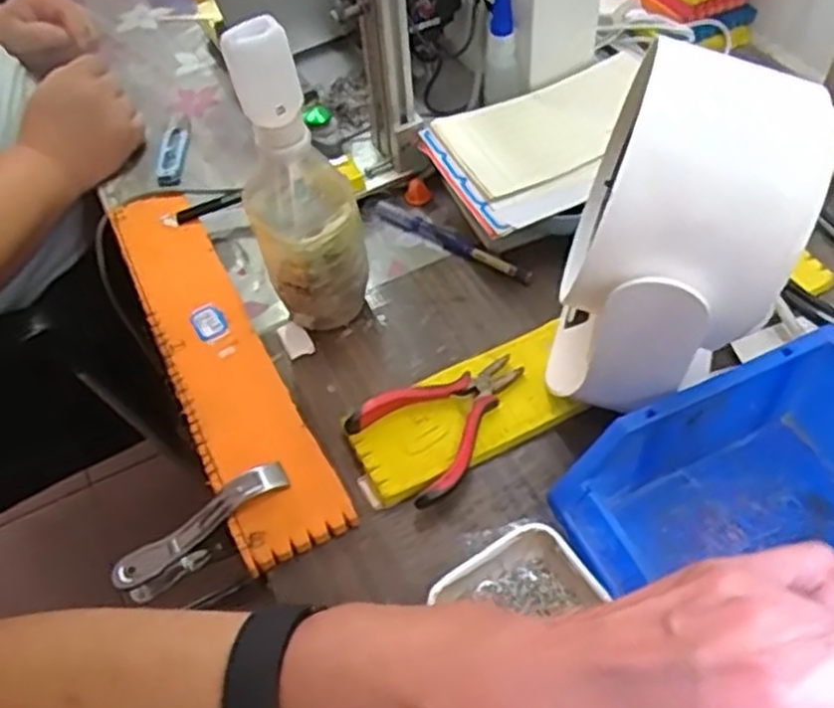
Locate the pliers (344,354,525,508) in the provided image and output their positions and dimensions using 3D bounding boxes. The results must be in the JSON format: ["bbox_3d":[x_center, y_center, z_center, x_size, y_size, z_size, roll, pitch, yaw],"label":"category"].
[{"bbox_3d":[0.024,0.039,0.493,0.111,0.014,0.075,-30,57,-21],"label":"pliers"}]

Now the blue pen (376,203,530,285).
[{"bbox_3d":[0.026,-0.089,0.616,0.153,0.017,0.014,33,63,25],"label":"blue pen"}]

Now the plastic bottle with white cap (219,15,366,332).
[{"bbox_3d":[-0.076,-0.102,0.503,0.063,0.232,0.064,-21,55,-10],"label":"plastic bottle with white cap"}]

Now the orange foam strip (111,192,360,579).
[{"bbox_3d":[-0.149,-0.009,0.558,0.067,0.013,0.351,-26,53,-12],"label":"orange foam strip"}]

